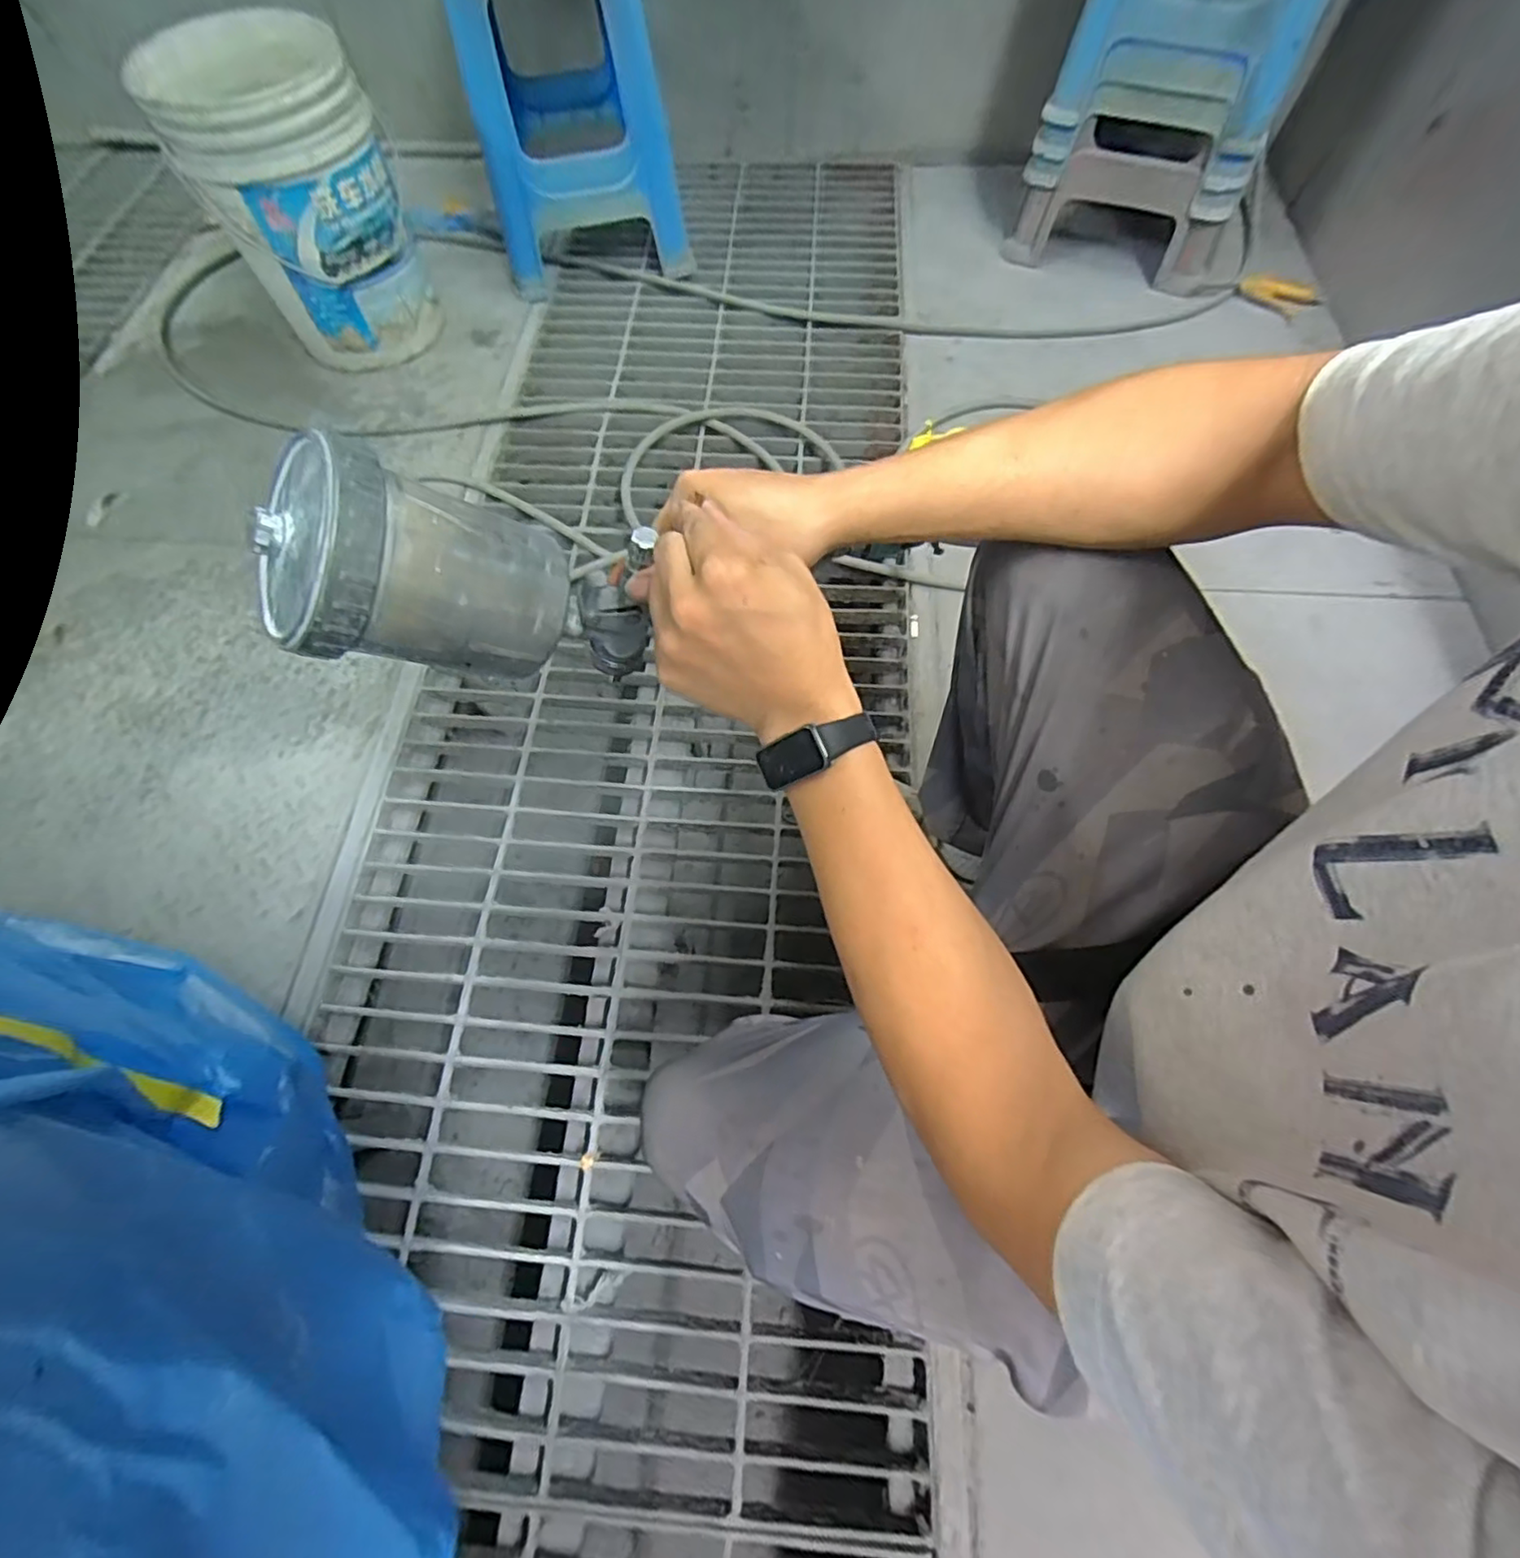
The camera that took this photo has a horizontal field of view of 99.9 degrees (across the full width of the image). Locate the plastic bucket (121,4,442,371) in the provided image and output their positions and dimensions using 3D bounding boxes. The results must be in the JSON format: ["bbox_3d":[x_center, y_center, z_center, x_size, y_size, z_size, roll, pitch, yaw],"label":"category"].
[{"bbox_3d":[-0.748,-0.960,1.072,0.297,0.357,0.322,0,67,0],"label":"plastic bucket"}]

